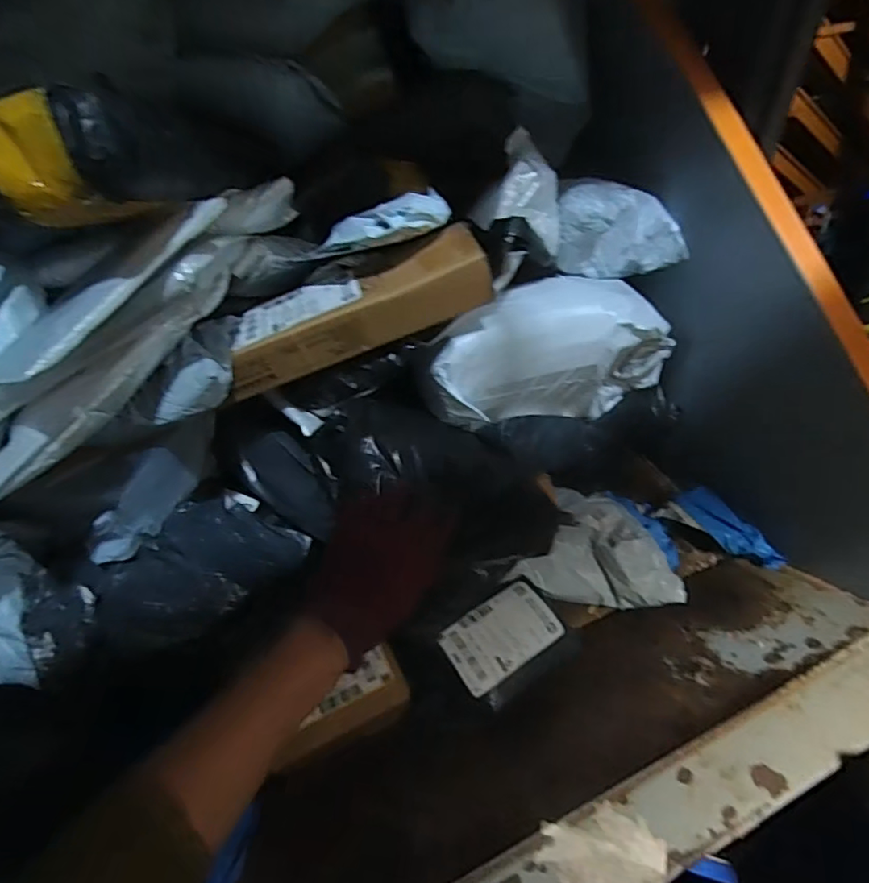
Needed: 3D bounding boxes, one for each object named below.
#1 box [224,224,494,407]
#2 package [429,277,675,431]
[{"bbox_3d":[-0.077,-0.124,0.528,0.260,0.054,0.085,-22,47,0],"label":"box"},{"bbox_3d":[0.134,-0.095,0.647,0.315,0.162,0.105,-23,48,-19],"label":"package"}]

